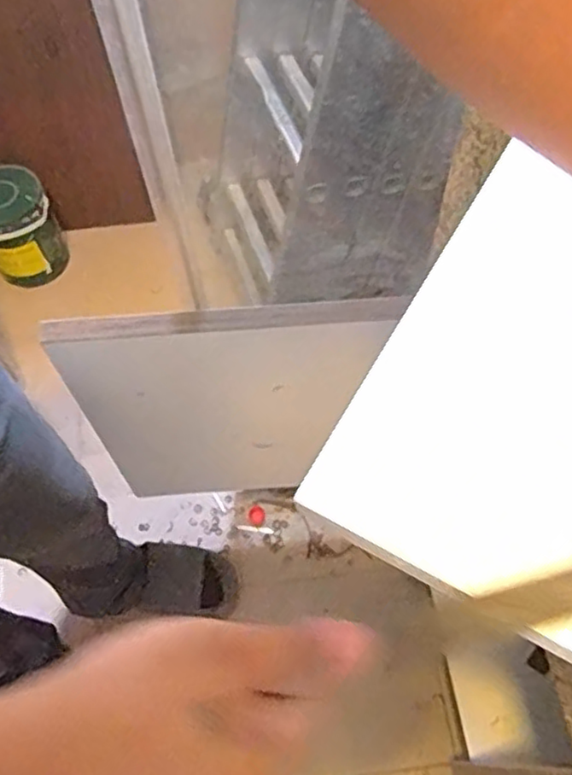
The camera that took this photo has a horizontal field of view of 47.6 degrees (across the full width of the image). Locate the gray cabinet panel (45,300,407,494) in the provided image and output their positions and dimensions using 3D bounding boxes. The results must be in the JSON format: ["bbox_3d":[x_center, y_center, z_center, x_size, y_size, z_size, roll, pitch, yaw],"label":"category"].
[{"bbox_3d":[-0.068,0.044,0.857,0.356,0.449,0.028,-3,61,1],"label":"gray cabinet panel"}]

